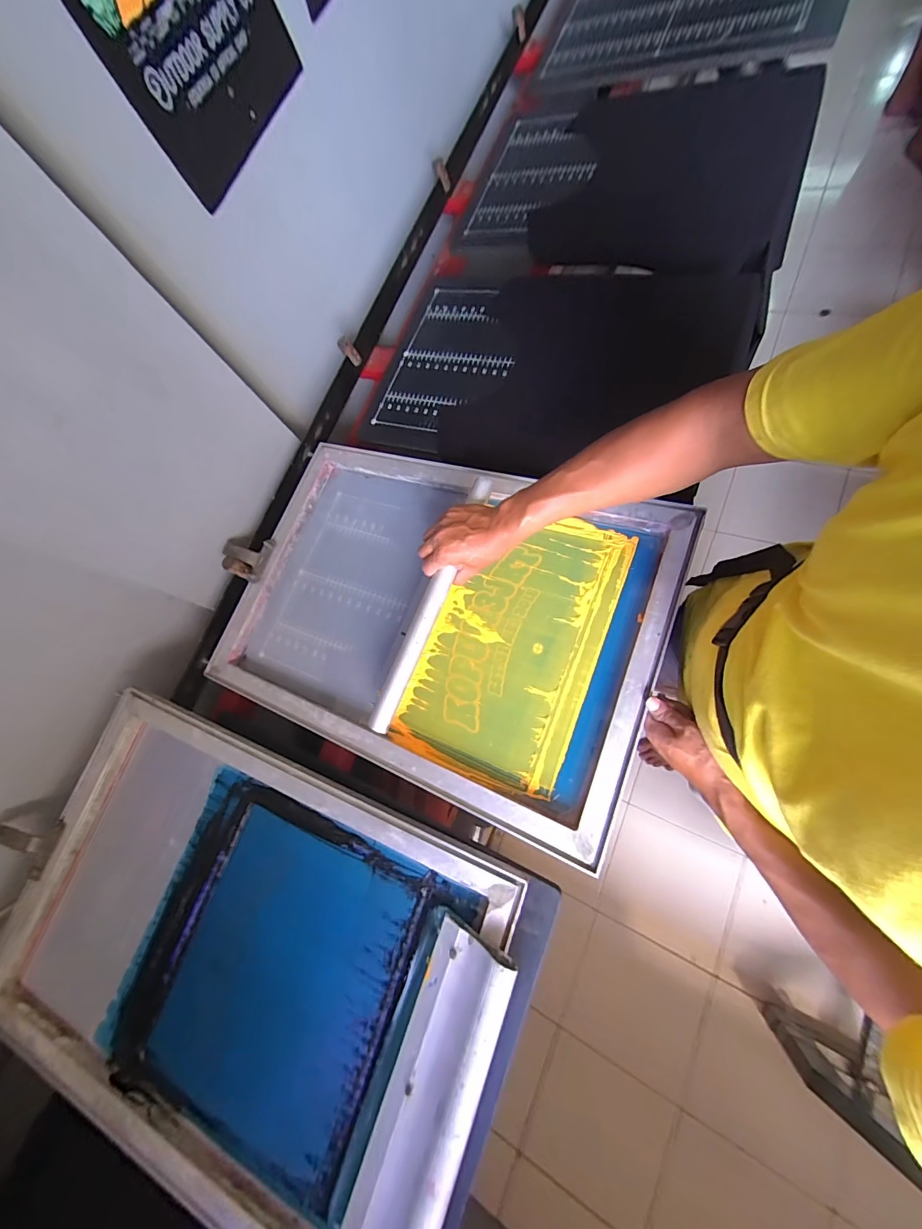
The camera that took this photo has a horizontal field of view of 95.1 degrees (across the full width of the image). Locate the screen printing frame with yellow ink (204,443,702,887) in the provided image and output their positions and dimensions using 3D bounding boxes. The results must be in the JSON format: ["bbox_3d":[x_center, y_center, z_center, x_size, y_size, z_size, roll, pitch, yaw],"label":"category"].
[{"bbox_3d":[-0.048,-0.013,0.639,0.640,0.041,0.458,18,80,22],"label":"screen printing frame with yellow ink"}]

